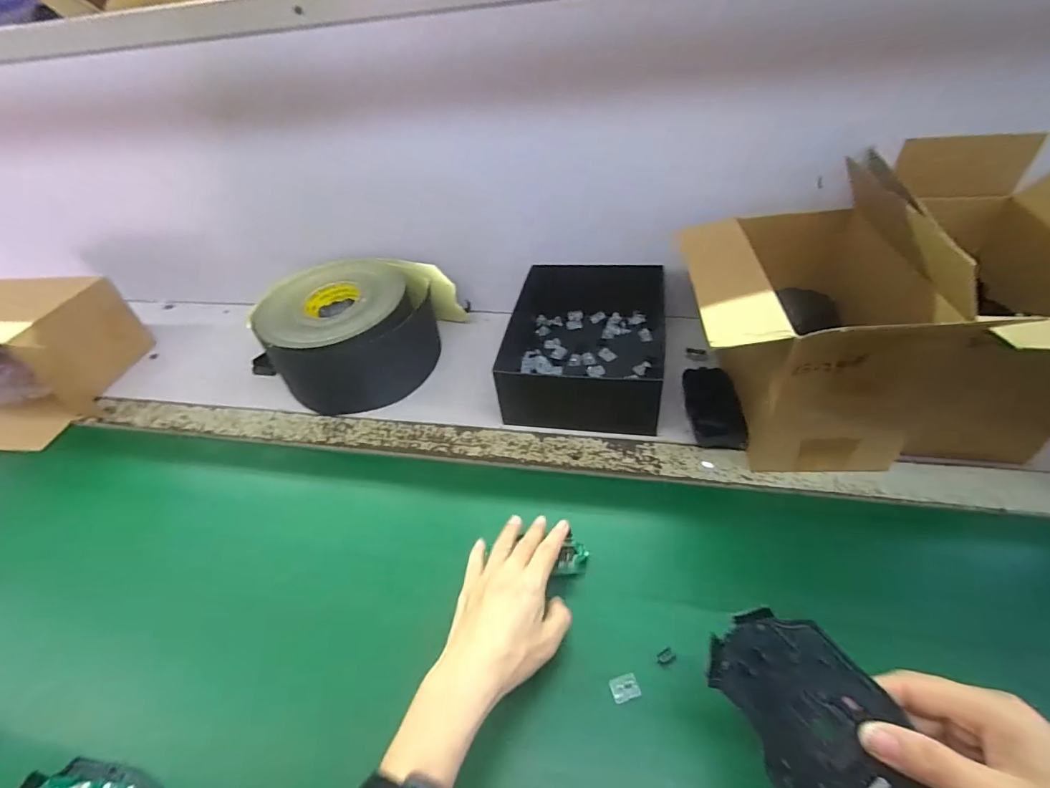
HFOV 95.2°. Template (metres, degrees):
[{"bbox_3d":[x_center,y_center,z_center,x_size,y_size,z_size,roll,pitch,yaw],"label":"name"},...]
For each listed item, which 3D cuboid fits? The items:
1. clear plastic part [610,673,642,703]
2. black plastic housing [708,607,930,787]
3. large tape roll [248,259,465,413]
[{"bbox_3d":[0.076,0.224,0.365,0.020,0.006,0.017,-13,44,-12],"label":"clear plastic part"},{"bbox_3d":[0.163,0.182,0.266,0.073,0.017,0.118,-37,60,8],"label":"black plastic housing"},{"bbox_3d":[-0.237,-0.100,0.665,0.211,0.107,0.213,21,48,22],"label":"large tape roll"}]

